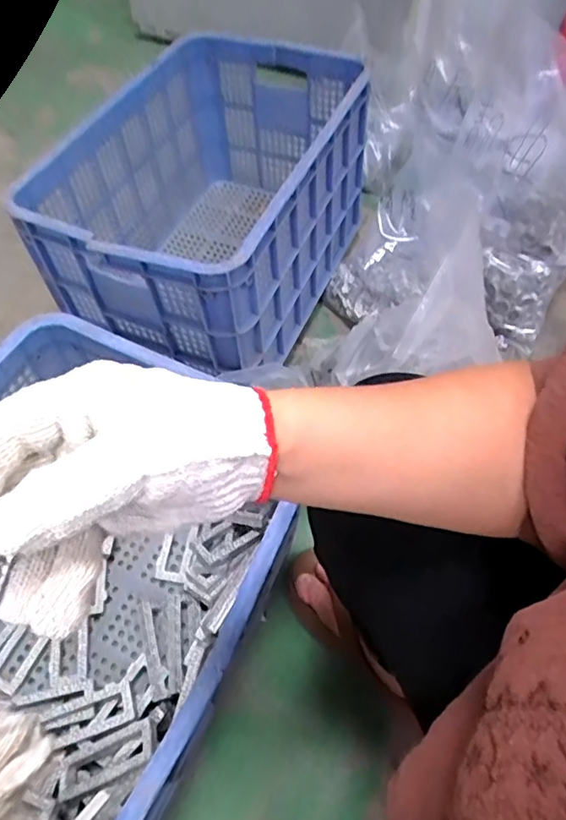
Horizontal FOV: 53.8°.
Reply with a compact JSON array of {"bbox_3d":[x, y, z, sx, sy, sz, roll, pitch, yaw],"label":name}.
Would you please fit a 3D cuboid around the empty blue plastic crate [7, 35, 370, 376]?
[{"bbox_3d":[-0.103,-0.304,0.889,0.348,0.324,0.494,25,60,11],"label":"empty blue plastic crate"}]

